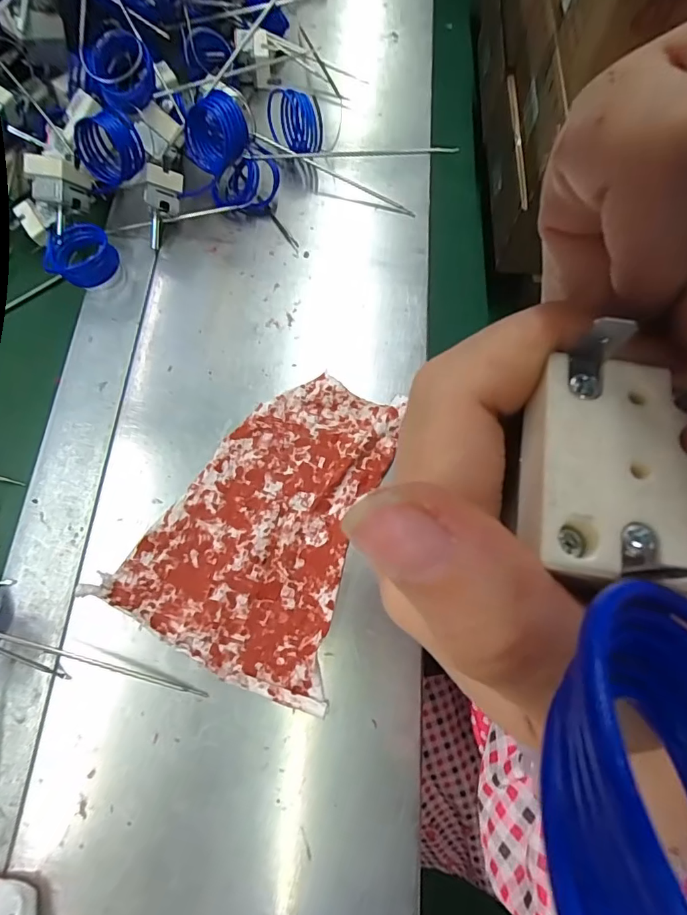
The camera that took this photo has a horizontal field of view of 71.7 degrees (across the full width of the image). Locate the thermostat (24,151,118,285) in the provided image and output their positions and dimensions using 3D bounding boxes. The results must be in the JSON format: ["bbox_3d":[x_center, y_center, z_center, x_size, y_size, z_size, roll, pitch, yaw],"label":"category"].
[{"bbox_3d":[-0.203,-0.173,0.352,0.047,0.032,0.095,-18,94,-7],"label":"thermostat"}]

